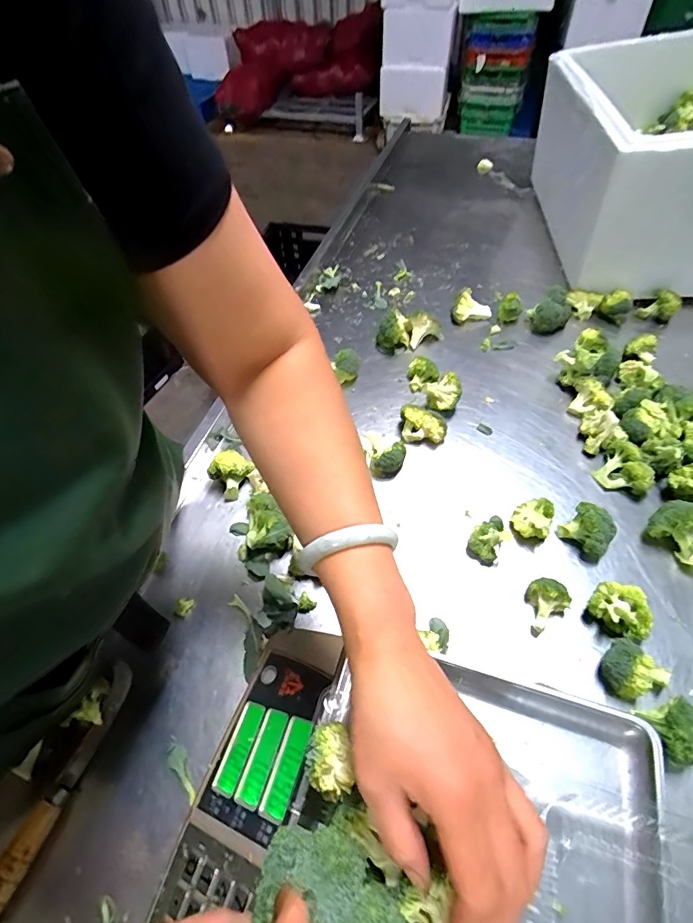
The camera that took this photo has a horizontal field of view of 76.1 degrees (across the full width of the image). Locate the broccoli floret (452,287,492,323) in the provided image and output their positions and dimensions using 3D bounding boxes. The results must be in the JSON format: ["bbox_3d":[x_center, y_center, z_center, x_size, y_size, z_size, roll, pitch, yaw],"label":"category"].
[{"bbox_3d":[0.229,-0.282,0.808,0.070,0.040,0.063,17,56,14],"label":"broccoli floret"}]

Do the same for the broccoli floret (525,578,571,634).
[{"bbox_3d":[0.216,0.157,0.491,0.054,0.035,0.042,-33,59,-21],"label":"broccoli floret"}]

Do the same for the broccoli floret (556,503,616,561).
[{"bbox_3d":[0.294,0.082,0.534,0.047,0.045,0.056,-29,58,-19],"label":"broccoli floret"}]

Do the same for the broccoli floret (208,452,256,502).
[{"bbox_3d":[-0.154,0.017,0.601,0.053,0.051,0.050,-38,61,-23],"label":"broccoli floret"}]

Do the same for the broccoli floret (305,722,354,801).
[{"bbox_3d":[-0.011,0.188,0.279,0.026,0.018,0.038,-8,53,-4],"label":"broccoli floret"}]

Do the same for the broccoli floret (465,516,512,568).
[{"bbox_3d":[0.171,0.096,0.537,0.039,0.049,0.039,-1,53,1],"label":"broccoli floret"}]

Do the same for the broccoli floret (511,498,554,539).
[{"bbox_3d":[0.231,0.072,0.551,0.042,0.039,0.046,-1,53,1],"label":"broccoli floret"}]

